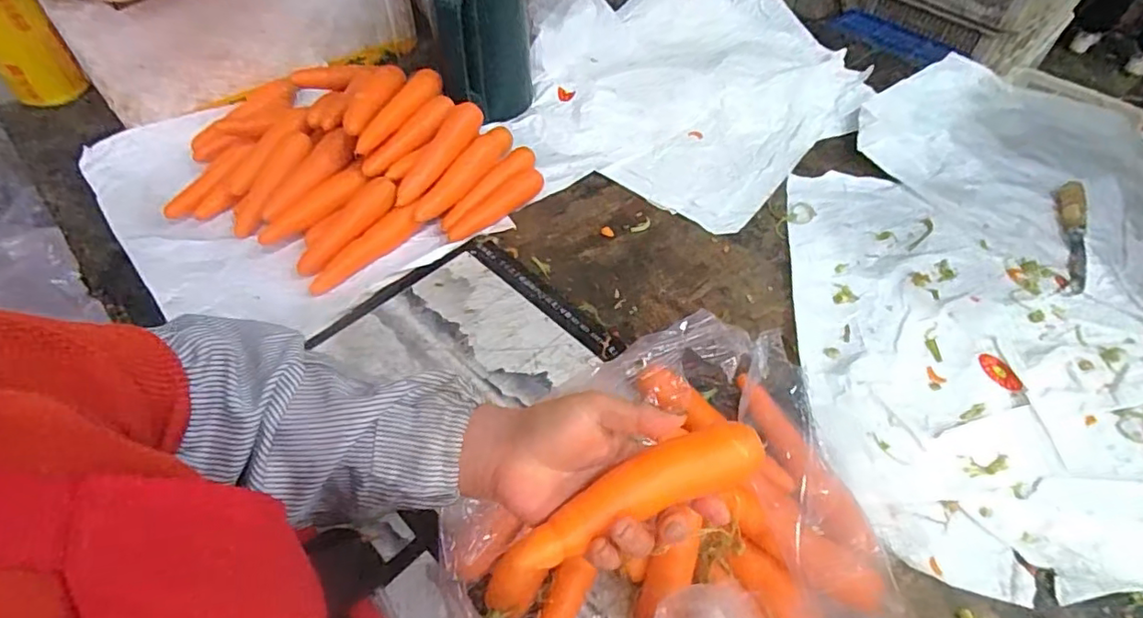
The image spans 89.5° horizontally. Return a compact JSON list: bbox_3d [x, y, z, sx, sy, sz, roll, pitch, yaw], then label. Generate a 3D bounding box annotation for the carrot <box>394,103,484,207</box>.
[{"bbox_3d":[-0.171,-0.193,0.730,0.033,0.030,0.161,26,69,17],"label":"carrot"}]

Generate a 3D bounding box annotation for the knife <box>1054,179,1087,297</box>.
[{"bbox_3d":[0.637,-0.093,0.726,0.028,0.020,0.199,19,55,13],"label":"knife"}]

